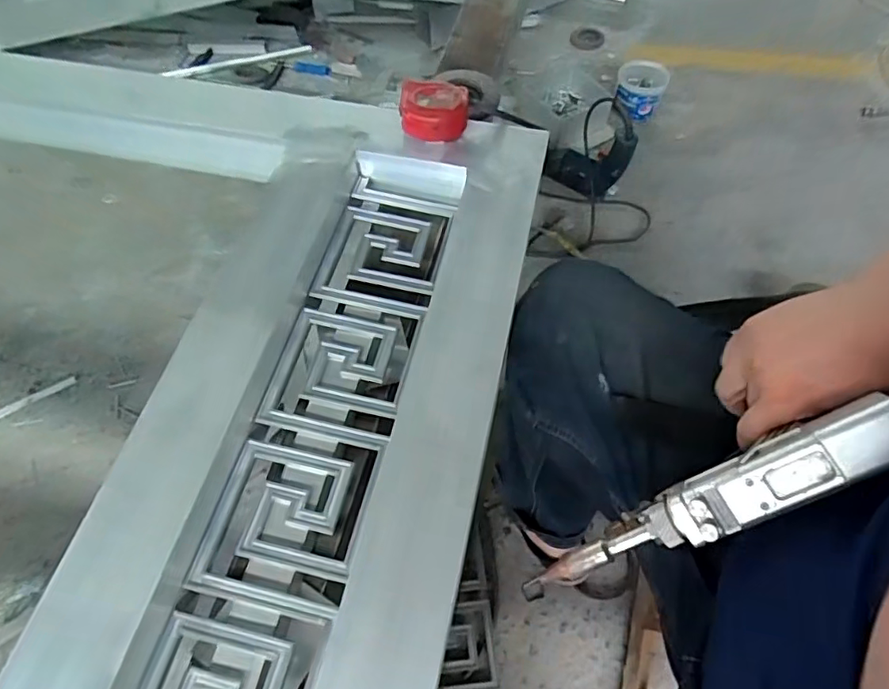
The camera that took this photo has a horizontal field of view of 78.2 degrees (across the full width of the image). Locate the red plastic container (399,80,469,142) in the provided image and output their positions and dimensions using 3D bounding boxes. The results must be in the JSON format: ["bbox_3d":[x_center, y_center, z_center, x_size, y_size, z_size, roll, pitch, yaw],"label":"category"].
[{"bbox_3d":[-0.011,-0.237,0.549,0.067,0.035,0.055,3,61,2],"label":"red plastic container"}]

